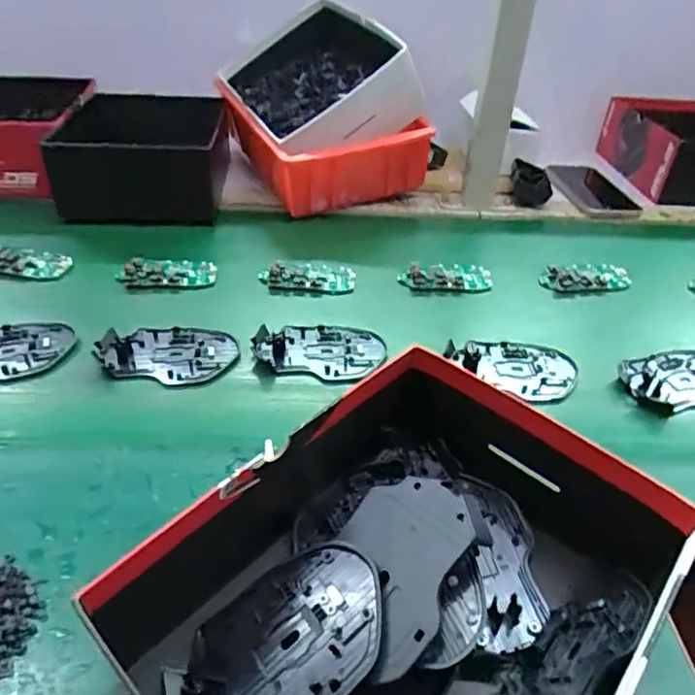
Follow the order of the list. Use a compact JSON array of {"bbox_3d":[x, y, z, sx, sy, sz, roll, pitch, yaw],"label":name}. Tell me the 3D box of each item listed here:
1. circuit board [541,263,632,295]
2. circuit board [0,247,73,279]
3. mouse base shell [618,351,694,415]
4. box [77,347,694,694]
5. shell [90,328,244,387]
[{"bbox_3d":[0.261,-0.075,0.629,0.099,0.012,0.044,-5,40,-11],"label":"circuit board"},{"bbox_3d":[-0.336,-0.088,0.592,0.093,0.016,0.035,2,40,-2],"label":"circuit board"},{"bbox_3d":[0.298,0.031,0.505,0.112,0.009,0.071,-7,41,-13],"label":"mouse base shell"},{"bbox_3d":[0.045,0.122,0.304,0.199,0.091,0.267,32,47,29],"label":"box"},{"bbox_3d":[-0.155,0.003,0.497,0.114,0.011,0.069,2,40,-3],"label":"shell"}]

